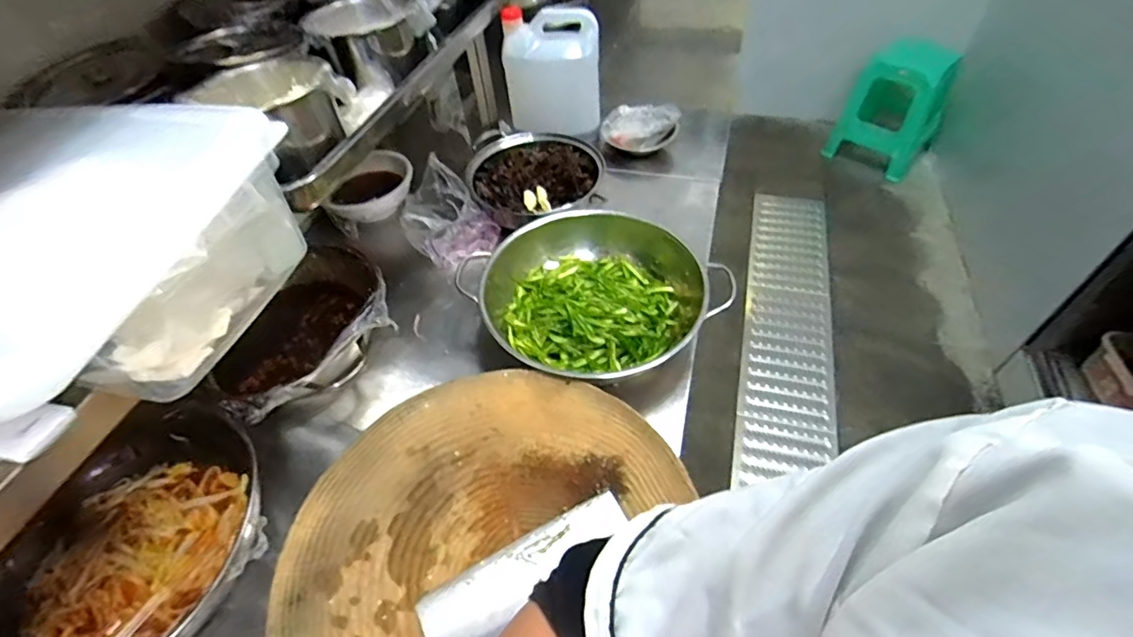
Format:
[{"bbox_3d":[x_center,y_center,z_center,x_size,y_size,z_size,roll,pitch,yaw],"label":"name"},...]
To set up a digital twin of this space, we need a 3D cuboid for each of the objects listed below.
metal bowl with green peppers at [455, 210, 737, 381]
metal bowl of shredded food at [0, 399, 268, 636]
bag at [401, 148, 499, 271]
[{"bbox_3d":[0.038,-0.035,0.828,0.329,0.097,0.314,-3,49,3],"label":"metal bowl with green peppers"},{"bbox_3d":[-0.521,0.270,0.613,0.309,0.090,0.327,-3,49,3],"label":"metal bowl of shredded food"},{"bbox_3d":[-0.212,-0.188,0.952,0.160,0.138,0.169,-16,50,-8],"label":"bag"}]

